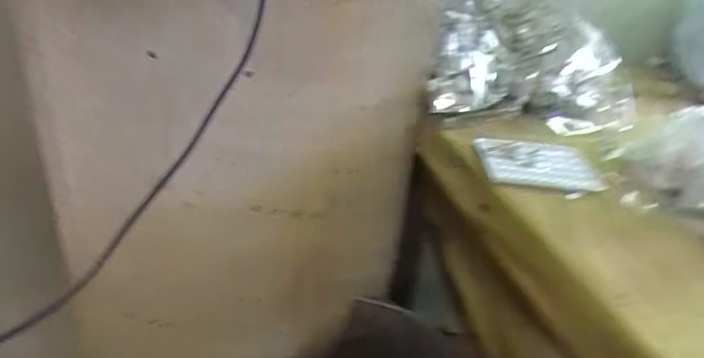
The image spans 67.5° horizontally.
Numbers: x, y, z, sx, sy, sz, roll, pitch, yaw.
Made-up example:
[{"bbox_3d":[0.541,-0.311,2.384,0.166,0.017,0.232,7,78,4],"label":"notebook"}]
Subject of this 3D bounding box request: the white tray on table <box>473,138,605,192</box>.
[{"bbox_3d":[0.212,-0.022,0.622,0.131,0.012,0.095,5,32,-4],"label":"white tray on table"}]

